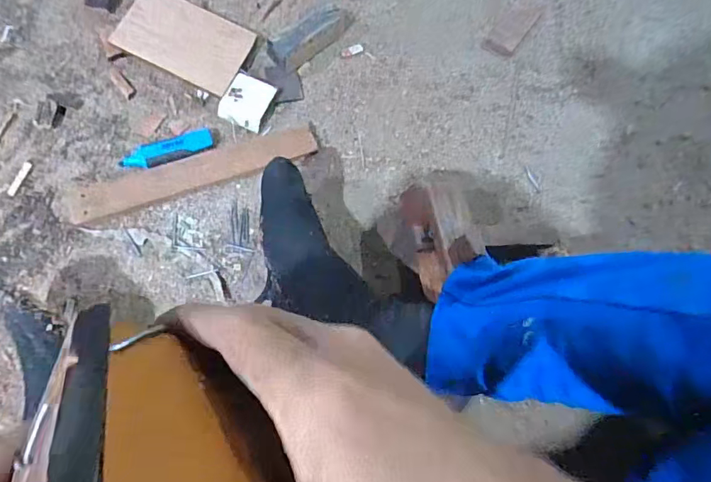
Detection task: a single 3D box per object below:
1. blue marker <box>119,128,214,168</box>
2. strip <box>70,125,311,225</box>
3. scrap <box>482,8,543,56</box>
[{"bbox_3d":[-0.202,-0.097,0.525,0.096,0.014,0.025,-22,76,-9],"label":"blue marker"},{"bbox_3d":[-0.170,-0.074,0.532,0.260,0.018,0.041,-19,75,-8],"label":"strip"},{"bbox_3d":[0.194,-0.264,0.604,0.039,0.005,0.088,34,75,7],"label":"scrap"}]

